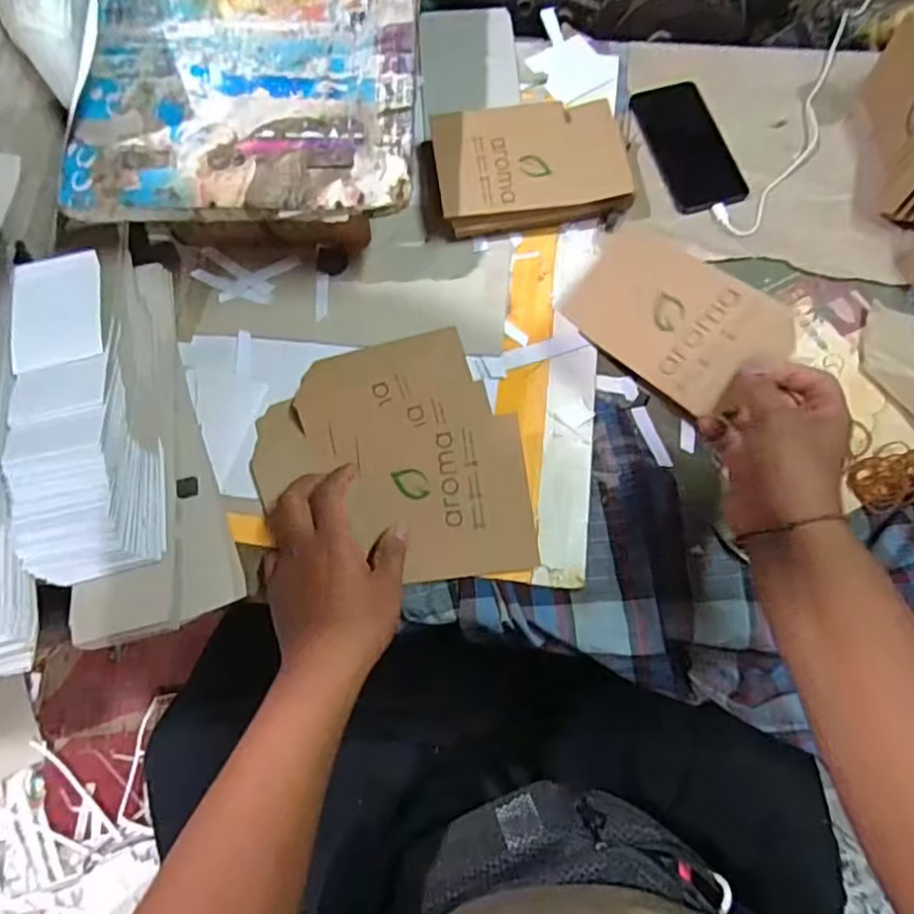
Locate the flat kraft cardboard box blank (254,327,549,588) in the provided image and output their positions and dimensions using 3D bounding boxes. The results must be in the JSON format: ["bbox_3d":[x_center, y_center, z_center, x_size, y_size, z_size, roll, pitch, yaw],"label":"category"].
[{"bbox_3d":[-0.060,-0.003,0.528,0.223,0.027,0.217,-7,69,-2],"label":"flat kraft cardboard box blank"}]

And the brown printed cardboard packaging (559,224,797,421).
[{"bbox_3d":[0.169,-0.114,0.494,0.097,0.009,0.177,-51,56,15],"label":"brown printed cardboard packaging"}]

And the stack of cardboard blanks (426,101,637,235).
[{"bbox_3d":[0.075,-0.298,0.633,0.193,0.048,0.143,-7,69,-2],"label":"stack of cardboard blanks"}]

